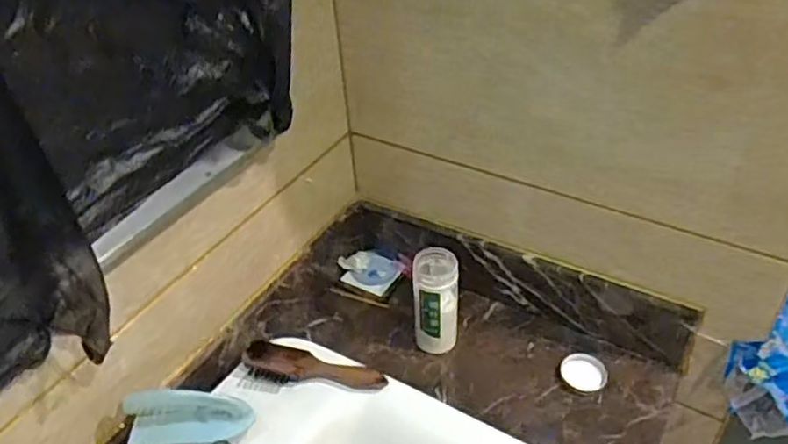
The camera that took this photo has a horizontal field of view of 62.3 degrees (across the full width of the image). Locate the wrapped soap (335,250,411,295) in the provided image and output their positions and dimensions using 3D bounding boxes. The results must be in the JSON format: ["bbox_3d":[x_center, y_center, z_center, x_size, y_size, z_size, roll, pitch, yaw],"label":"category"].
[{"bbox_3d":[-0.029,0.075,1.023,0.107,0.027,0.064,9,42,15],"label":"wrapped soap"}]

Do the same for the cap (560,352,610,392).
[{"bbox_3d":[0.250,0.196,0.860,0.058,0.012,0.063,-2,40,2],"label":"cap"}]

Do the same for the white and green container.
[{"bbox_3d":[0.056,0.110,0.881,0.060,0.136,0.067,-3,40,2],"label":"white and green container"}]

